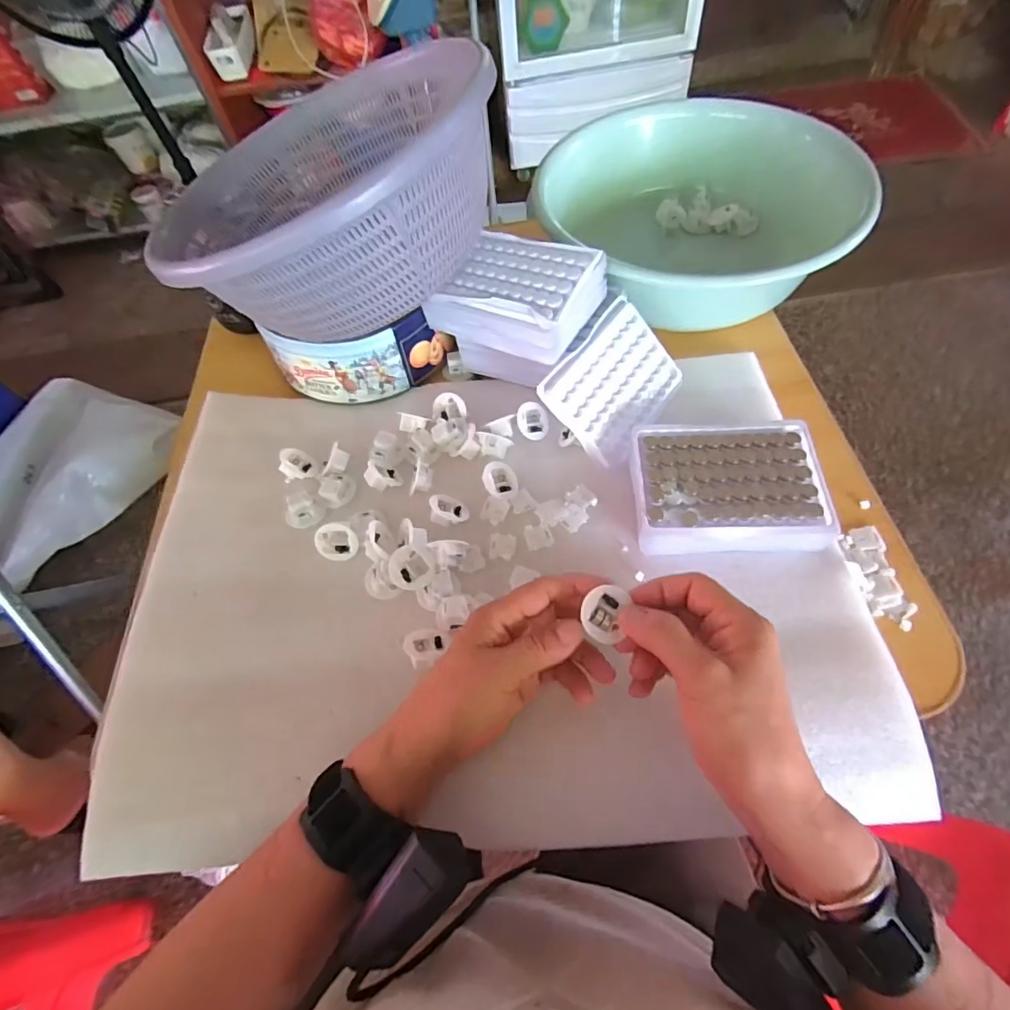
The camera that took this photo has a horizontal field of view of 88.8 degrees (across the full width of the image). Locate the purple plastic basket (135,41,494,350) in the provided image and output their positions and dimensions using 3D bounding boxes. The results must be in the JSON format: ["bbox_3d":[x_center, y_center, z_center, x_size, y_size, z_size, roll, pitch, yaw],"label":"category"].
[{"bbox_3d":[-0.148,-0.236,0.416,0.250,0.130,0.241,34,68,30],"label":"purple plastic basket"}]

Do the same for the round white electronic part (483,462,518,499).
[{"bbox_3d":[-0.004,-0.019,0.416,0.031,0.011,0.030,17,66,-28],"label":"round white electronic part"}]

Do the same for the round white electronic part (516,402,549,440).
[{"bbox_3d":[0.025,-0.073,0.444,0.030,0.010,0.033,-18,98,-26],"label":"round white electronic part"}]

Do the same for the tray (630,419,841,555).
[{"bbox_3d":[0.160,-0.017,0.377,0.131,0.022,0.103,-2,64,0],"label":"tray"}]

